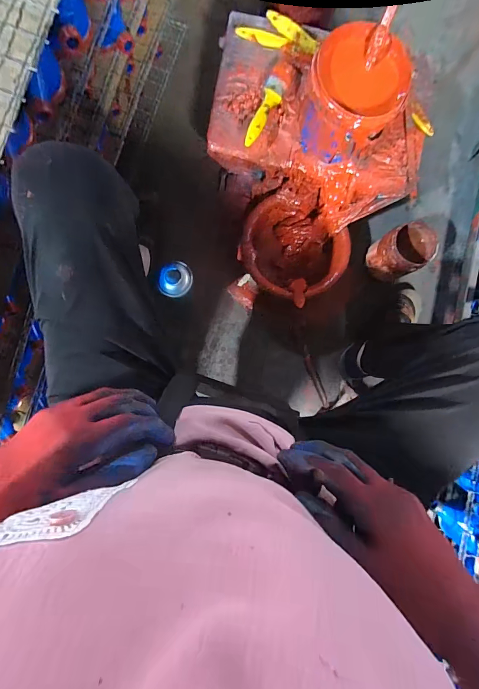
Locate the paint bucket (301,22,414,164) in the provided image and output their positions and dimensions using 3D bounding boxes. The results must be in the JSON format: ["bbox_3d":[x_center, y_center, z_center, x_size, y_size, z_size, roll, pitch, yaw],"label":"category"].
[{"bbox_3d":[0.176,-0.387,0.553,0.135,0.126,0.145,0,88,-5],"label":"paint bucket"}]

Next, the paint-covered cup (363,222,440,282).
[{"bbox_3d":[0.350,-0.200,0.742,0.099,0.115,0.092,0,88,-5],"label":"paint-covered cup"}]

